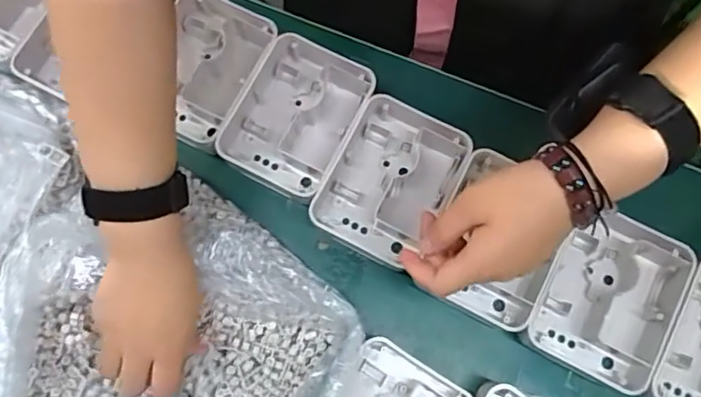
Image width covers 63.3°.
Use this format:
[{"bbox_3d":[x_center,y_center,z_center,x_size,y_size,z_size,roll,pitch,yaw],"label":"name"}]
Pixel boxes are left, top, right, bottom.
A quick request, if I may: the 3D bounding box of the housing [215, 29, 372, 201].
[{"bbox_3d":[-0.047,-0.074,0.504,0.099,0.032,0.126,27,79,6],"label":"housing"}]

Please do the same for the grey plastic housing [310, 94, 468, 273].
[{"bbox_3d":[0.036,-0.014,0.490,0.100,0.034,0.130,27,79,6],"label":"grey plastic housing"}]

